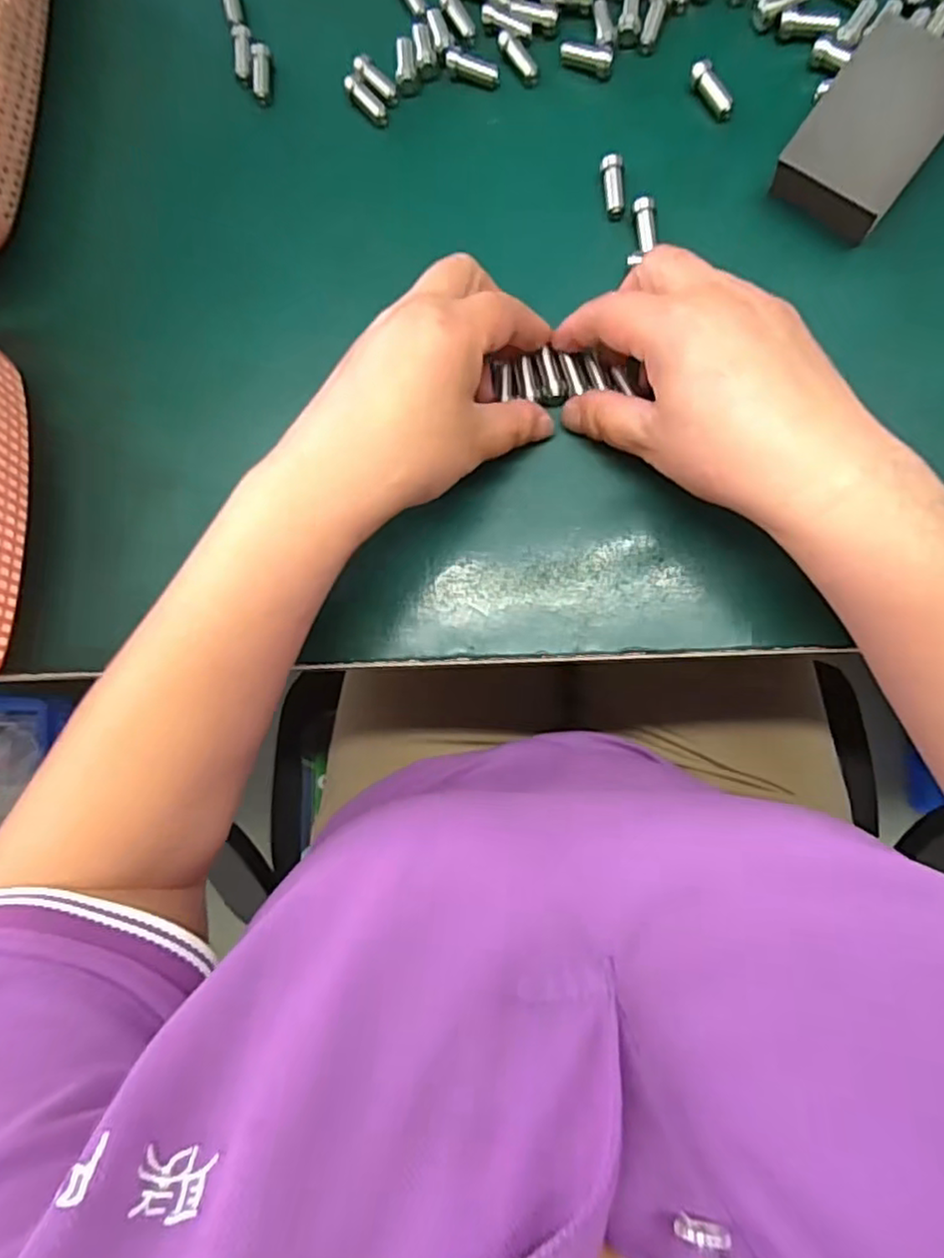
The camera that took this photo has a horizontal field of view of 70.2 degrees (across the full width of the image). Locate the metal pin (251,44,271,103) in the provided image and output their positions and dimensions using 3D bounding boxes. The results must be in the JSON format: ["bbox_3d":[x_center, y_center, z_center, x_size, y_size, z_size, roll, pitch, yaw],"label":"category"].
[{"bbox_3d":[-0.109,-0.288,0.347,0.009,0.006,0.029,-1,83,6],"label":"metal pin"}]

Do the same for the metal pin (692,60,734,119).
[{"bbox_3d":[0.114,-0.256,0.318,0.008,0.010,0.027,-37,93,1],"label":"metal pin"}]

